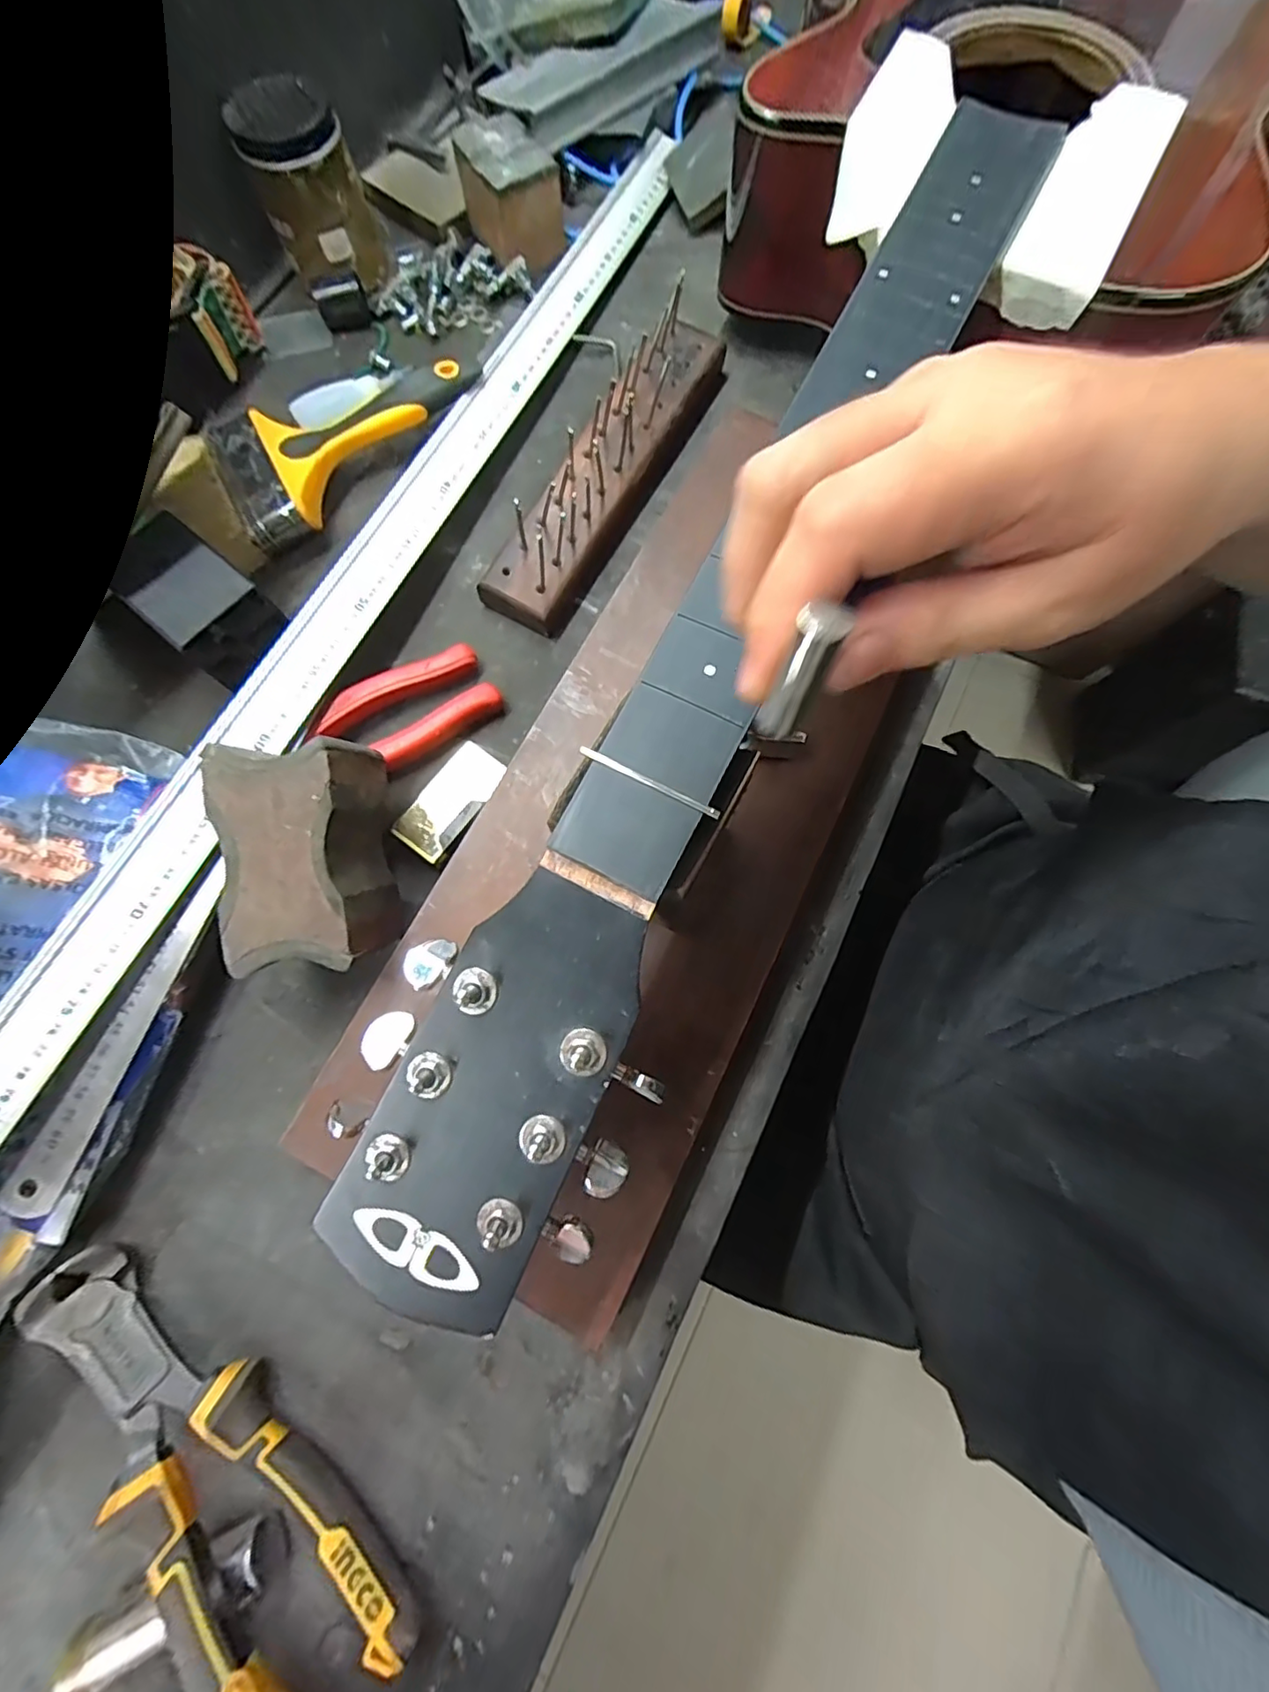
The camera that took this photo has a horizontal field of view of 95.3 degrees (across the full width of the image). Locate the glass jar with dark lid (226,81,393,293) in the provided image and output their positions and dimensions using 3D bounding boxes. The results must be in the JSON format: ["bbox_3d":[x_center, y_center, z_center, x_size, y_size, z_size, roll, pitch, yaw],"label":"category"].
[{"bbox_3d":[-0.229,-0.466,0.414,0.069,0.084,0.061,-20,75,-4],"label":"glass jar with dark lid"}]

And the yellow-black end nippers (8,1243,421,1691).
[{"bbox_3d":[-0.175,0.255,0.237,0.206,0.052,0.047,42,79,10],"label":"yellow-black end nippers"}]

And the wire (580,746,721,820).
[{"bbox_3d":[0.005,-0.023,0.200,0.054,0.004,0.004,26,77,8],"label":"wire"}]

